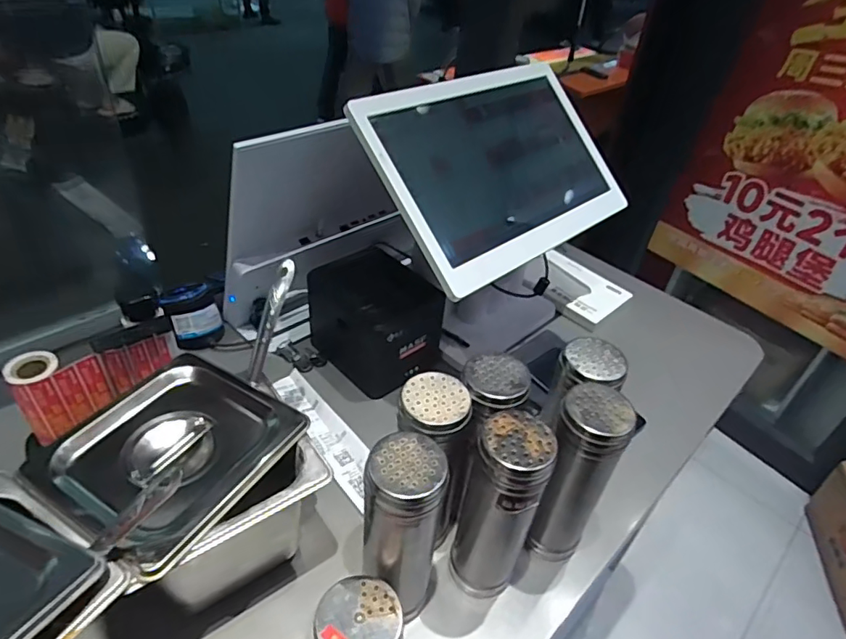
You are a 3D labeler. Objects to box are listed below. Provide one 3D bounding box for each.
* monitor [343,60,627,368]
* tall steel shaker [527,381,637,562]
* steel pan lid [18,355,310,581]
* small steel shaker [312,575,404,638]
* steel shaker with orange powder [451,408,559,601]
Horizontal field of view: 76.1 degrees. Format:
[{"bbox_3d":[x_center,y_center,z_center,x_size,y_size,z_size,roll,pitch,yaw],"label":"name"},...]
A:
[{"bbox_3d":[0.097,-0.127,0.769,0.198,0.344,0.382,34,46,30],"label":"monitor"},{"bbox_3d":[0.141,0.154,0.526,0.071,0.204,0.062,25,42,21],"label":"tall steel shaker"},{"bbox_3d":[-0.211,0.105,0.463,0.162,0.027,0.174,25,42,21],"label":"steel pan lid"},{"bbox_3d":[-0.053,0.266,0.441,0.066,0.099,0.065,4,39,-3],"label":"small steel shaker"},{"bbox_3d":[0.066,0.174,0.490,0.065,0.204,0.059,15,40,10],"label":"steel shaker with orange powder"}]

